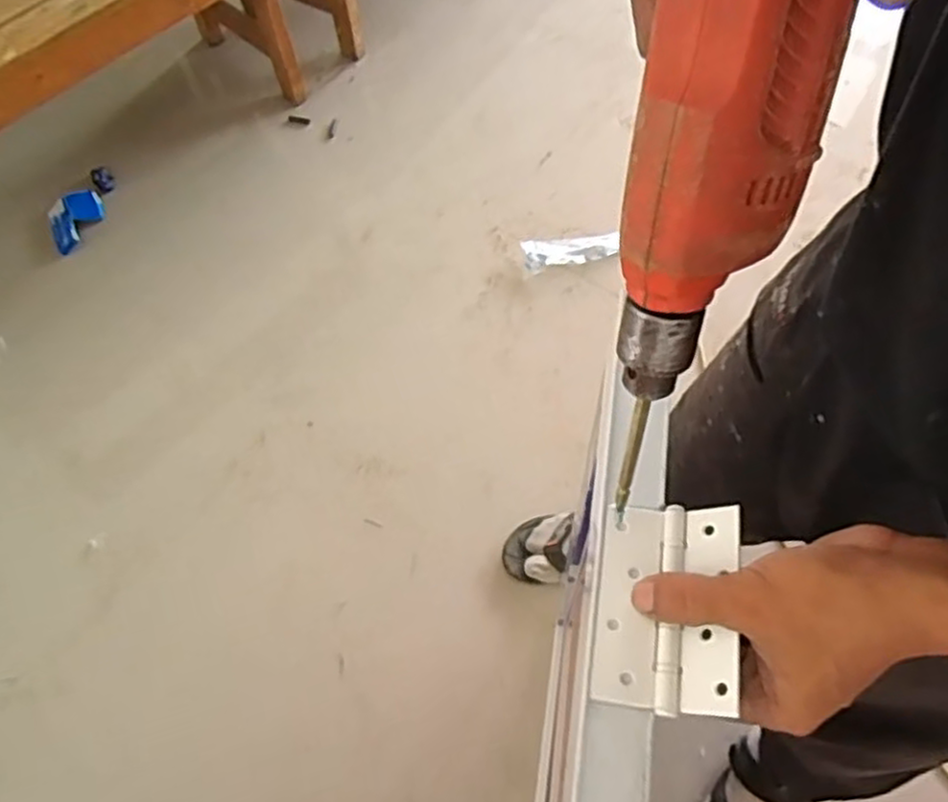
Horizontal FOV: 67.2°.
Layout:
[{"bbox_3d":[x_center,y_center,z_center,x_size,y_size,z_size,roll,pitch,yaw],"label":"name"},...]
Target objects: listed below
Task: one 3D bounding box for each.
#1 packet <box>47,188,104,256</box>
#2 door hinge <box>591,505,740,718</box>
[{"bbox_3d":[-0.866,-0.391,1.559,0.114,0.049,0.138,-17,62,-7],"label":"packet"},{"bbox_3d":[0.097,0.103,0.365,0.070,0.008,0.101,-3,60,25],"label":"door hinge"}]

